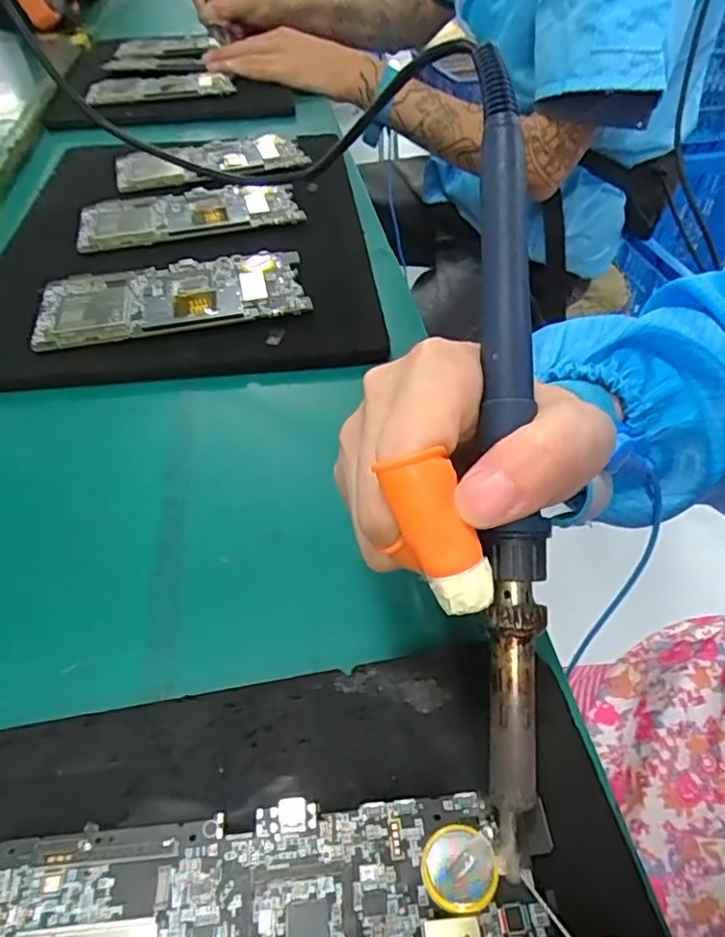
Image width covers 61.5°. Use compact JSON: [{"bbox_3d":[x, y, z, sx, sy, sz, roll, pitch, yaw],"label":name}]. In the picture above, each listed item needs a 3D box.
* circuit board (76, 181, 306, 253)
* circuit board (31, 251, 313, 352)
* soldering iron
[{"bbox_3d":[-0.128,-0.190,0.448,0.156,0.005,0.076,-15,48,-9],"label":"circuit board"},{"bbox_3d":[-0.114,-0.104,0.364,0.154,0.008,0.071,-12,48,-6],"label":"circuit board"},{"bbox_3d":[0.043,-0.011,0.178,0.014,0.015,0.234,-1,82,4],"label":"soldering iron"}]

